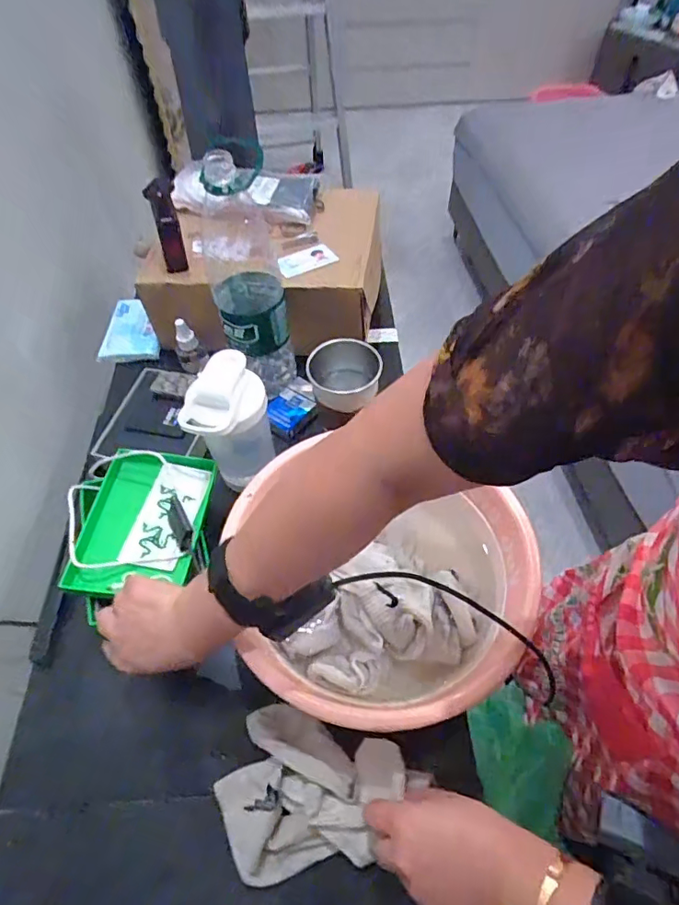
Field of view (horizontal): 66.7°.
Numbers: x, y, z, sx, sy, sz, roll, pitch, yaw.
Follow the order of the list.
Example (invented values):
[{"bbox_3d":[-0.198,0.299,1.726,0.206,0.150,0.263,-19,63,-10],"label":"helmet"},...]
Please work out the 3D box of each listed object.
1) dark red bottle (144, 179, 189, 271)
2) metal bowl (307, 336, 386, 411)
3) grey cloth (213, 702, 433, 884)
[{"bbox_3d":[-0.205,-0.268,0.614,0.030,0.102,0.029,-13,13,-6],"label":"dark red bottle"},{"bbox_3d":[0.006,-0.085,0.594,0.081,0.069,0.074,-1,55,2],"label":"metal bowl"},{"bbox_3d":[-0.022,0.293,0.435,0.155,0.025,0.121,13,57,11],"label":"grey cloth"}]

